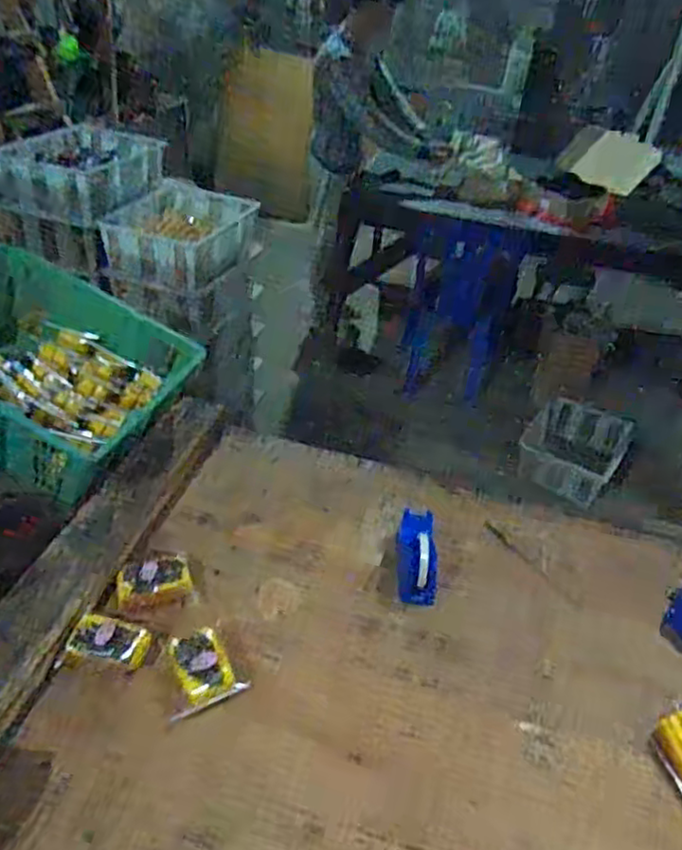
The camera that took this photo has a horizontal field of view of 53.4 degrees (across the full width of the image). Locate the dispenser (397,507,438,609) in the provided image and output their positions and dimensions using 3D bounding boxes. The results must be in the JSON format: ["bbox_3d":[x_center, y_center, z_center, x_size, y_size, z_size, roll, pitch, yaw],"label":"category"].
[{"bbox_3d":[0.140,0.220,1.207,0.072,0.102,0.161,3,37,-4],"label":"dispenser"}]

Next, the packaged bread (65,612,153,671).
[{"bbox_3d":[-0.345,0.327,1.019,0.111,0.032,0.073,10,37,5],"label":"packaged bread"}]

